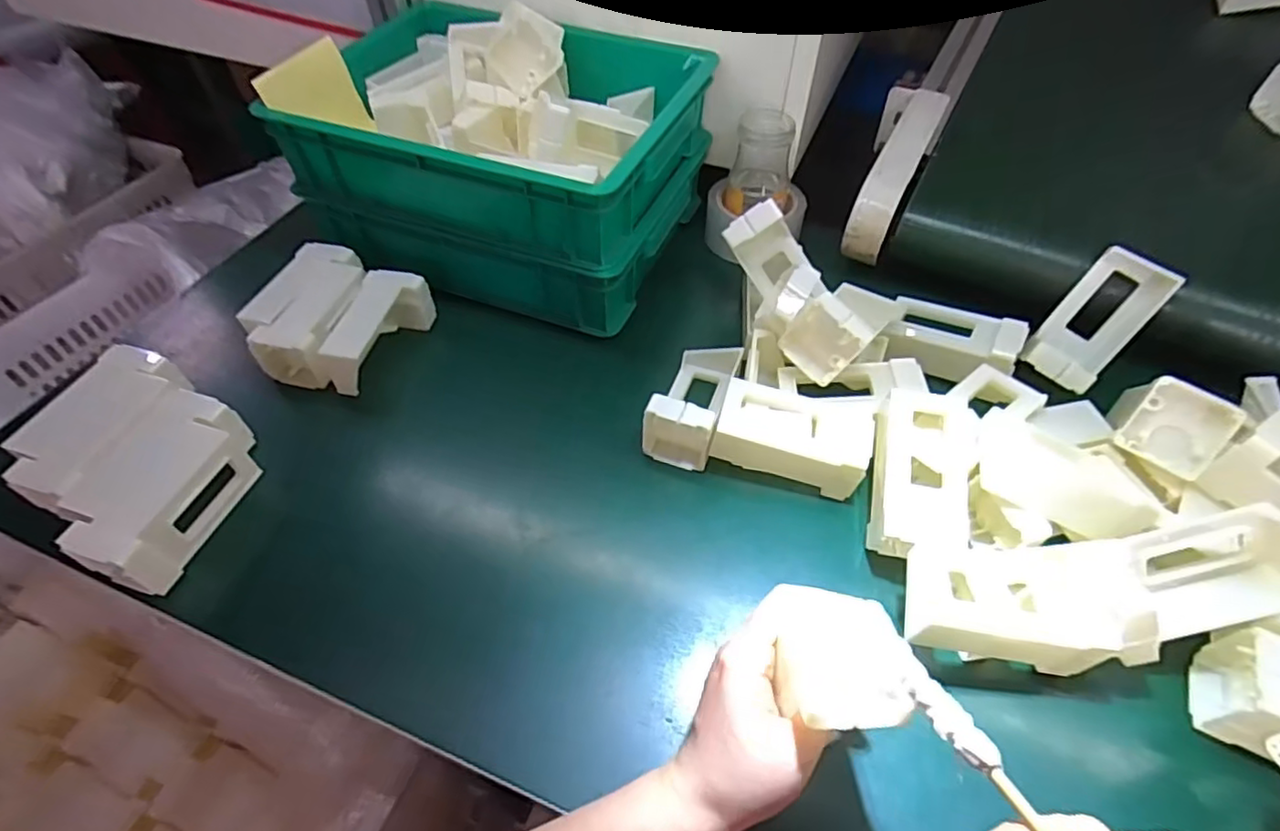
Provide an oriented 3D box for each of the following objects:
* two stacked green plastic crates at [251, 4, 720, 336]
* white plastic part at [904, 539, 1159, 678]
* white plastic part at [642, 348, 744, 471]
[{"bbox_3d":[-0.125,-0.245,0.615,0.339,0.157,0.244,14,53,11],"label":"two stacked green plastic crates"},{"bbox_3d":[0.226,0.109,0.375,0.128,0.039,0.064,2,52,2],"label":"white plastic part"},{"bbox_3d":[0.048,-0.022,0.505,0.053,0.059,0.120,17,53,13],"label":"white plastic part"}]

